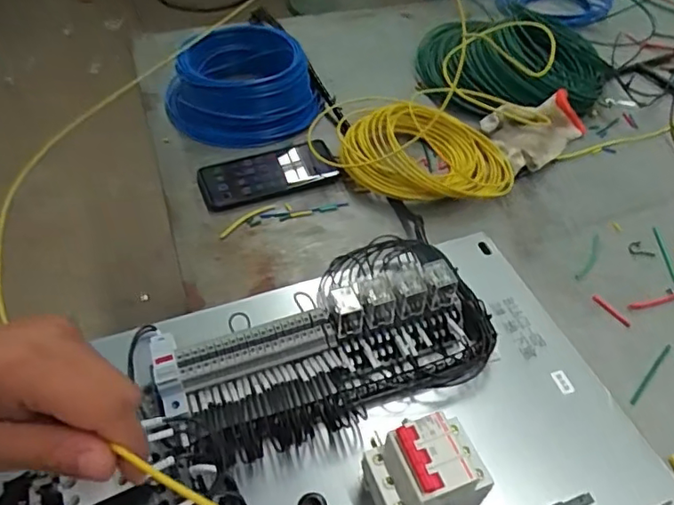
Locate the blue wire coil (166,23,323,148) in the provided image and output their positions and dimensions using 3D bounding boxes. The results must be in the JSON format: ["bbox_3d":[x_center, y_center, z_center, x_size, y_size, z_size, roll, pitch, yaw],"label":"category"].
[{"bbox_3d":[-0.121,-0.247,0.786,0.186,0.077,0.184,-1,46,-5],"label":"blue wire coil"}]

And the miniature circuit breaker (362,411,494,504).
[{"bbox_3d":[0.064,0.161,0.416,0.078,0.078,0.052,-14,48,-17],"label":"miniature circuit breaker"}]

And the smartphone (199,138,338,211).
[{"bbox_3d":[-0.079,-0.097,0.687,0.166,0.013,0.075,-19,50,-21],"label":"smartphone"}]

